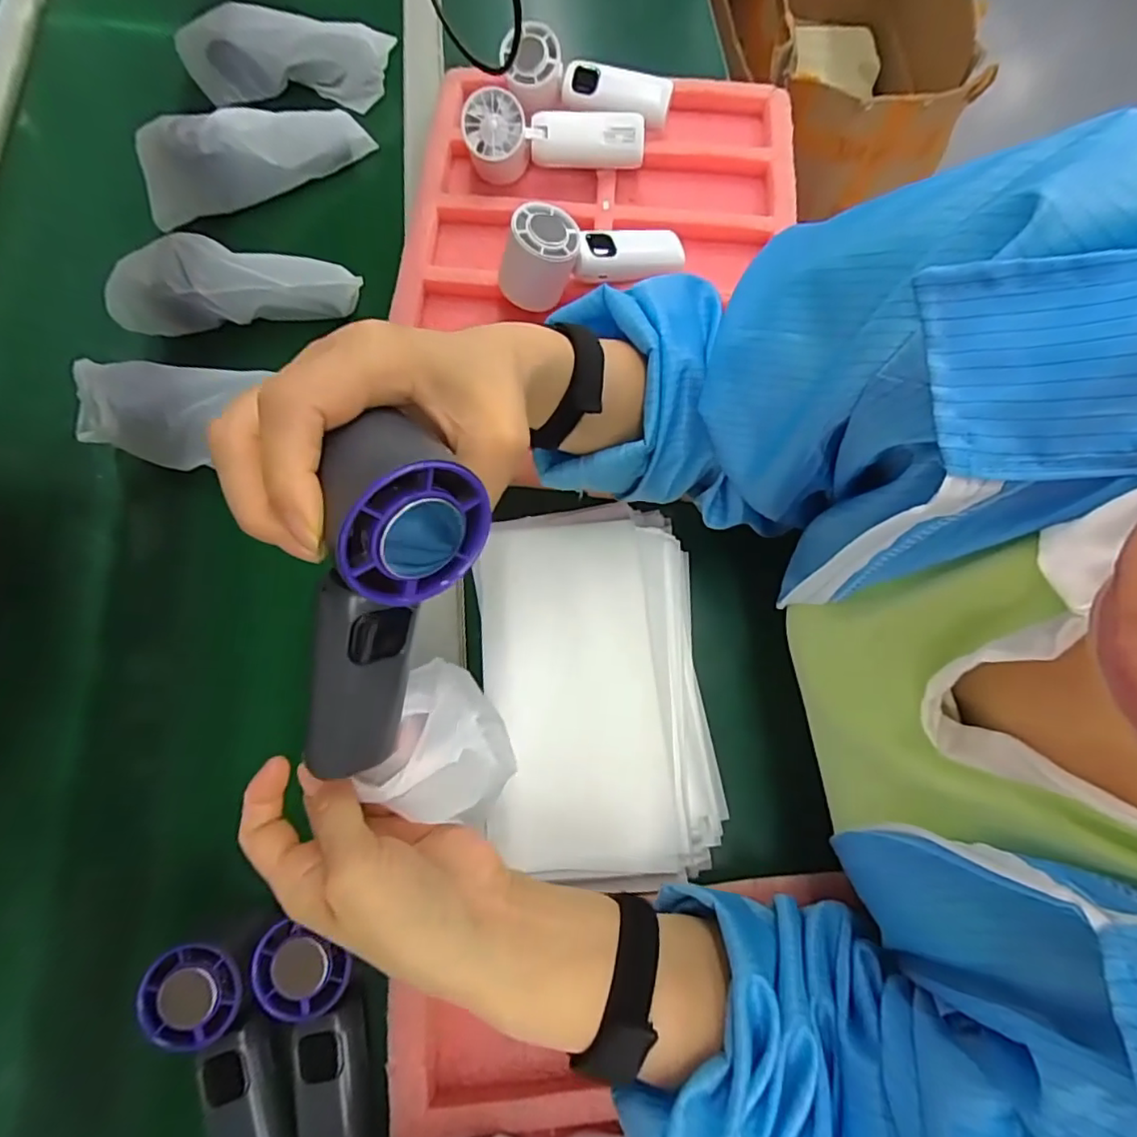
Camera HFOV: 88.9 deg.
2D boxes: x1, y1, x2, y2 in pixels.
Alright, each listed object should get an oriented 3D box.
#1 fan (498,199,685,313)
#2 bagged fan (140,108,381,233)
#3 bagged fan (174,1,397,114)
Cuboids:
[{"bbox_3d":[0.022,-0.259,0.469,0.159,0.066,0.047,-19,73,-7],"label":"fan"},{"bbox_3d":[-0.291,-0.389,0.532,0.204,0.051,0.059,-24,74,-8],"label":"bagged fan"},{"bbox_3d":[-0.280,-0.517,0.585,0.197,0.067,0.046,-7,72,-3],"label":"bagged fan"}]

